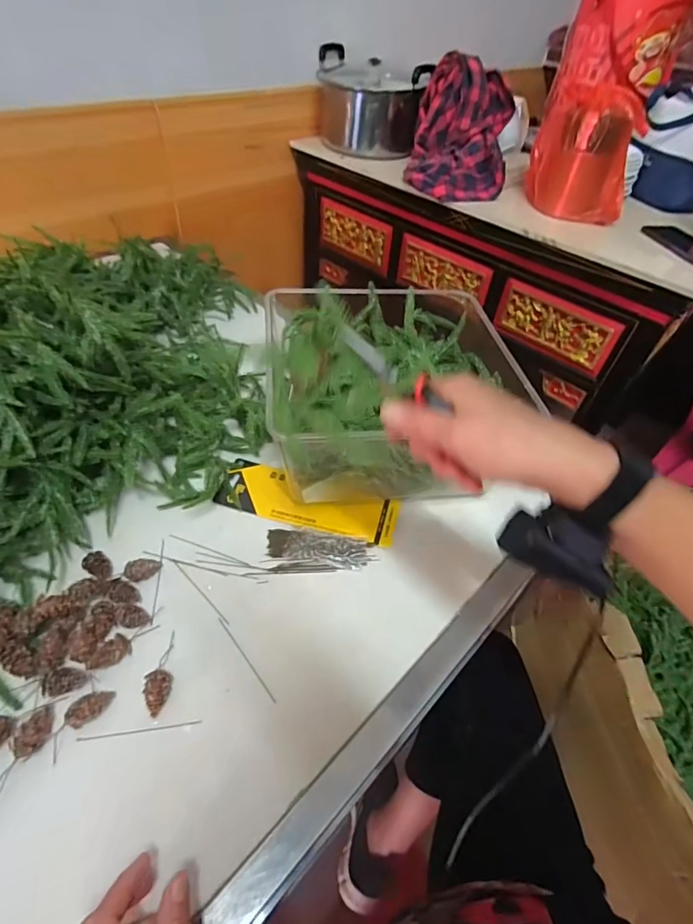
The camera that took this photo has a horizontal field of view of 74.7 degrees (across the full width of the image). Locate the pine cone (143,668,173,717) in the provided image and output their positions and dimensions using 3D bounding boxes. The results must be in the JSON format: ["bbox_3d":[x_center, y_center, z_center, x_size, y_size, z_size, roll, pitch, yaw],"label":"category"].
[{"bbox_3d":[-0.169,0.204,0.405,0.021,0.019,0.039,-2,48,-8],"label":"pine cone"}]

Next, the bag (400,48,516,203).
[{"bbox_3d":[0.246,-0.698,0.957,0.204,0.188,0.253,12,48,4],"label":"bag"}]

